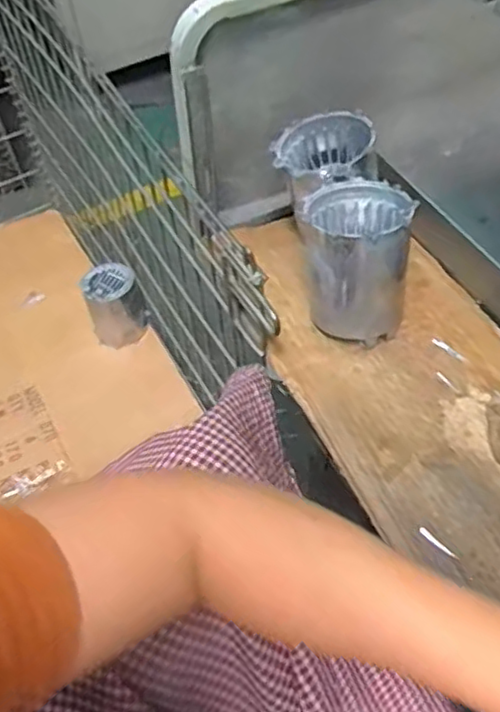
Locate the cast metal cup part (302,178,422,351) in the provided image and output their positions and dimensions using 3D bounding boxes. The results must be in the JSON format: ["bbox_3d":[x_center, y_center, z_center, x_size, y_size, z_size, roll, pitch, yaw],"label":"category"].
[{"bbox_3d":[0.097,-0.084,0.595,0.086,0.123,0.107,-5,54,-1],"label":"cast metal cup part"}]

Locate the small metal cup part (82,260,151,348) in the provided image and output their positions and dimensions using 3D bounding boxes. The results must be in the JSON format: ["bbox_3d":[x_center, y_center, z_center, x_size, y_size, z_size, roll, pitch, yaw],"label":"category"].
[{"bbox_3d":[-0.230,-0.085,1.113,0.094,0.130,0.095,-22,56,-12],"label":"small metal cup part"}]

